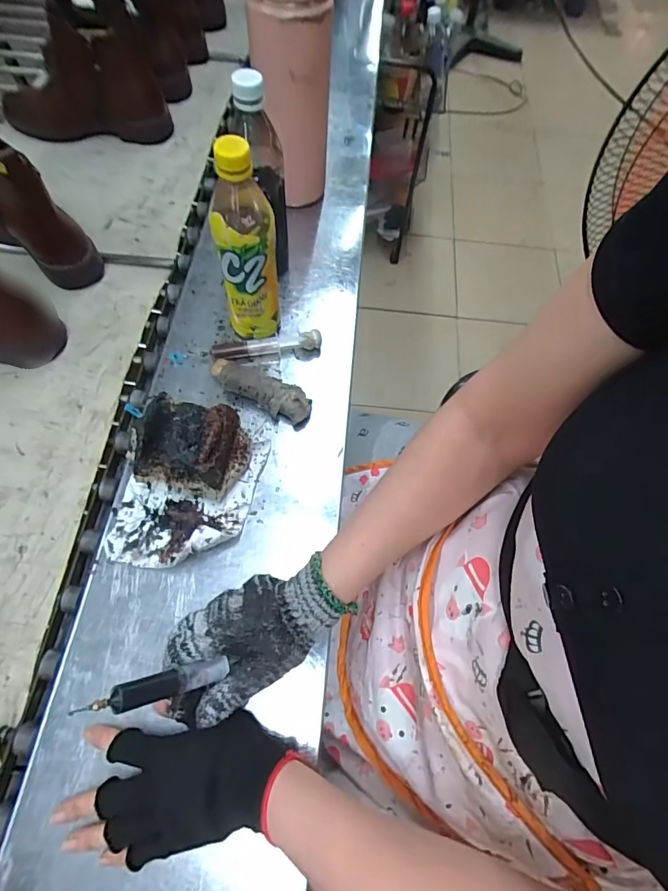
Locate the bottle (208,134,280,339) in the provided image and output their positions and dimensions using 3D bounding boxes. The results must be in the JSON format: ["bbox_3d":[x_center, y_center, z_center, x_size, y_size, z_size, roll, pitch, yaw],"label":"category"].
[{"bbox_3d":[-0.091,-0.200,0.461,0.060,0.215,0.059,-6,65,-7],"label":"bottle"}]

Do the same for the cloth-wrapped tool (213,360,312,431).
[{"bbox_3d":[-0.083,-0.062,0.501,0.121,0.028,0.035,25,65,9],"label":"cloth-wrapped tool"}]

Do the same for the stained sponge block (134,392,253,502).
[{"bbox_3d":[-0.136,0.003,0.430,0.093,0.086,0.080,5,64,-1],"label":"stained sponge block"}]

